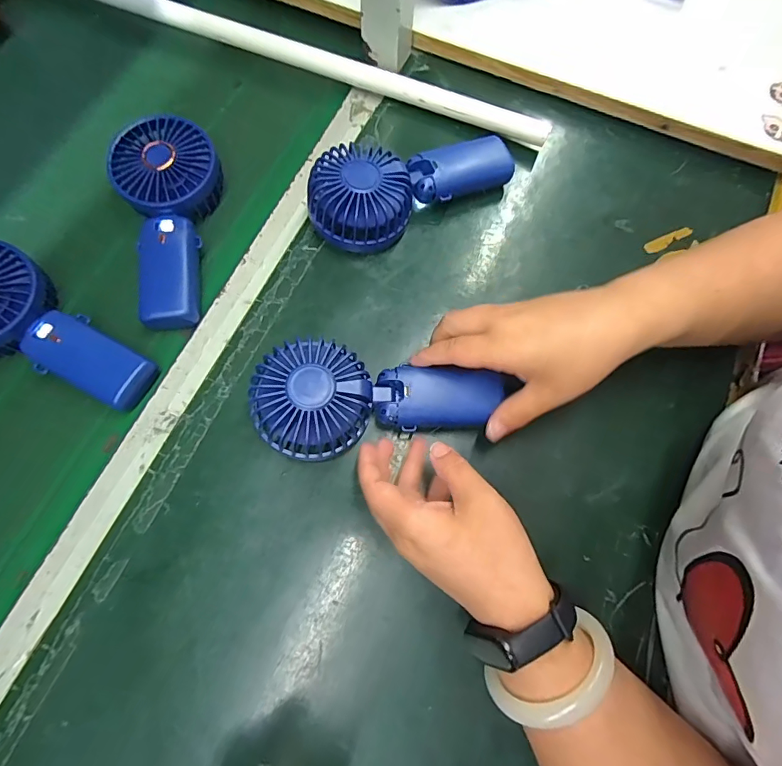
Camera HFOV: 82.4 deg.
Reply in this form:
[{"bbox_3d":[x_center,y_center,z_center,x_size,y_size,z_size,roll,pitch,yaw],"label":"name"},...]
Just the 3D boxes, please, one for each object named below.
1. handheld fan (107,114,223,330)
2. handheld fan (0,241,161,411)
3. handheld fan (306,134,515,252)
[{"bbox_3d":[-0.182,-0.140,0.379,0.083,0.041,0.180,-14,72,-4],"label":"handheld fan"},{"bbox_3d":[-0.270,-0.044,0.346,0.180,0.044,0.082,25,74,8],"label":"handheld fan"},{"bbox_3d":[0.017,-0.178,0.391,0.184,0.047,0.082,-27,76,-11],"label":"handheld fan"}]

